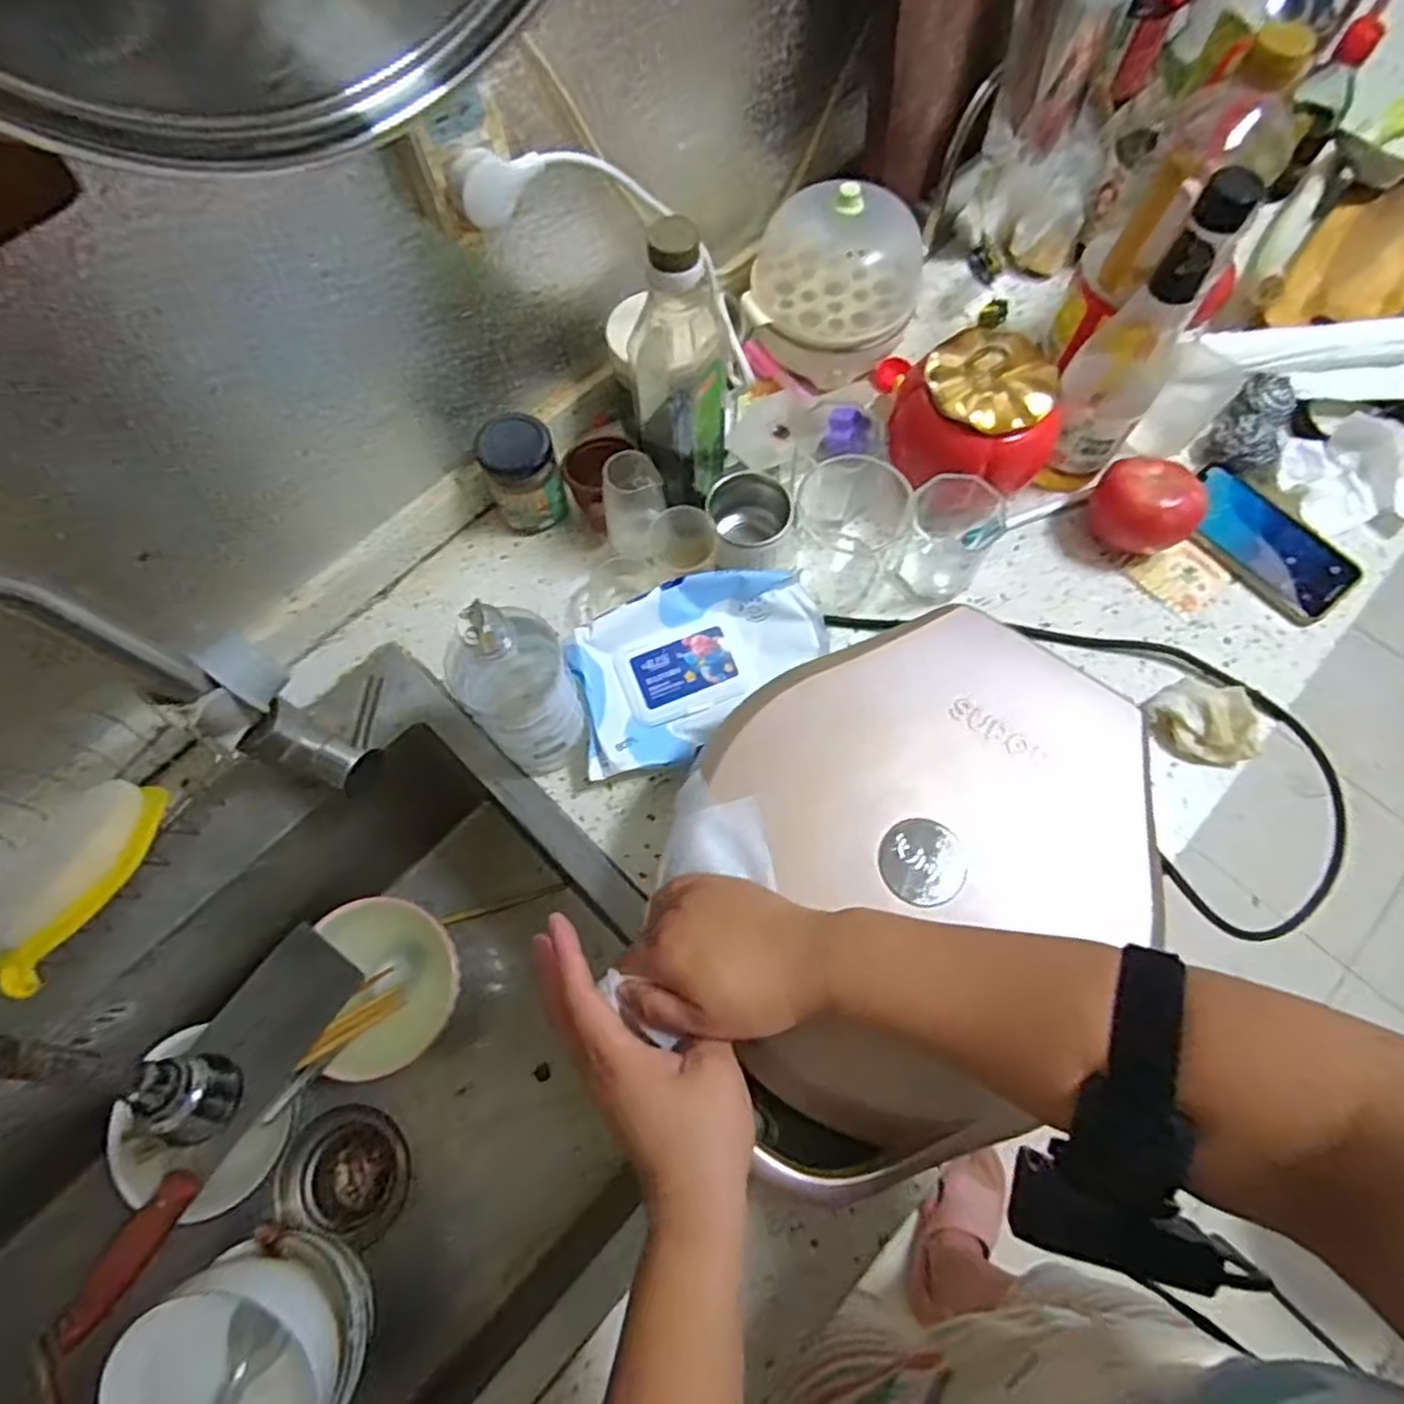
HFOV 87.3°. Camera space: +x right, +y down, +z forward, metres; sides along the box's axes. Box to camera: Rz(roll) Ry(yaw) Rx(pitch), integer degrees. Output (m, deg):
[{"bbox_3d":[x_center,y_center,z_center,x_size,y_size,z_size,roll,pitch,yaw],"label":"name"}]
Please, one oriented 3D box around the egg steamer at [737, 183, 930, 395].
[{"bbox_3d":[0.114,-0.362,0.636,0.141,0.130,0.127,12,70,6],"label":"egg steamer"}]

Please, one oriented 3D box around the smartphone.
[{"bbox_3d":[0.468,-0.135,0.612,0.081,0.009,0.144,-36,72,-12],"label":"smartphone"}]

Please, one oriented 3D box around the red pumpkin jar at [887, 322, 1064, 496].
[{"bbox_3d":[0.214,-0.217,0.576,0.108,0.105,0.108,0,69,1],"label":"red pumpkin jar"}]

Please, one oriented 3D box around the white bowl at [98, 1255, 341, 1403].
[{"bbox_3d":[-0.306,0.447,0.479,0.124,0.068,0.137,-26,71,-8],"label":"white bowl"}]

